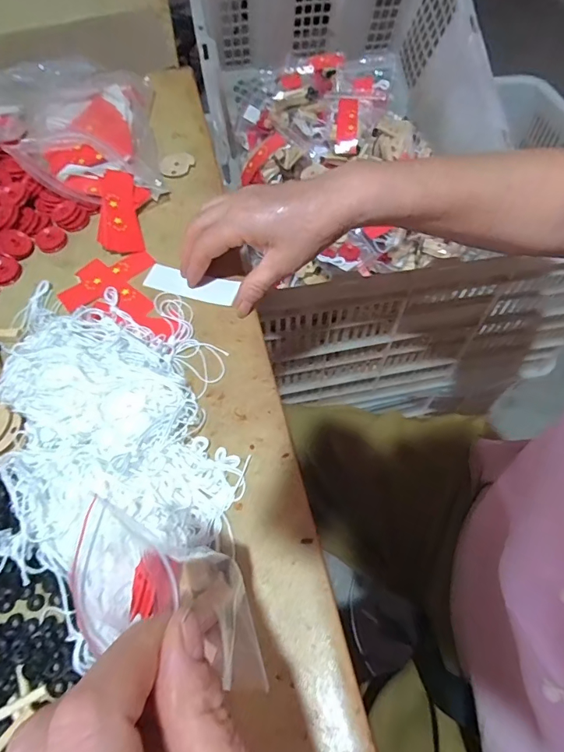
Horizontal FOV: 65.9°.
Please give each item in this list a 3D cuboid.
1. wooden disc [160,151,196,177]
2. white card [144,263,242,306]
[{"bbox_3d":[-0.114,-0.230,0.469,0.033,0.004,0.039,17,61,11],"label":"wooden disc"},{"bbox_3d":[-0.082,-0.083,0.395,0.088,0.004,0.028,16,62,13],"label":"white card"}]

